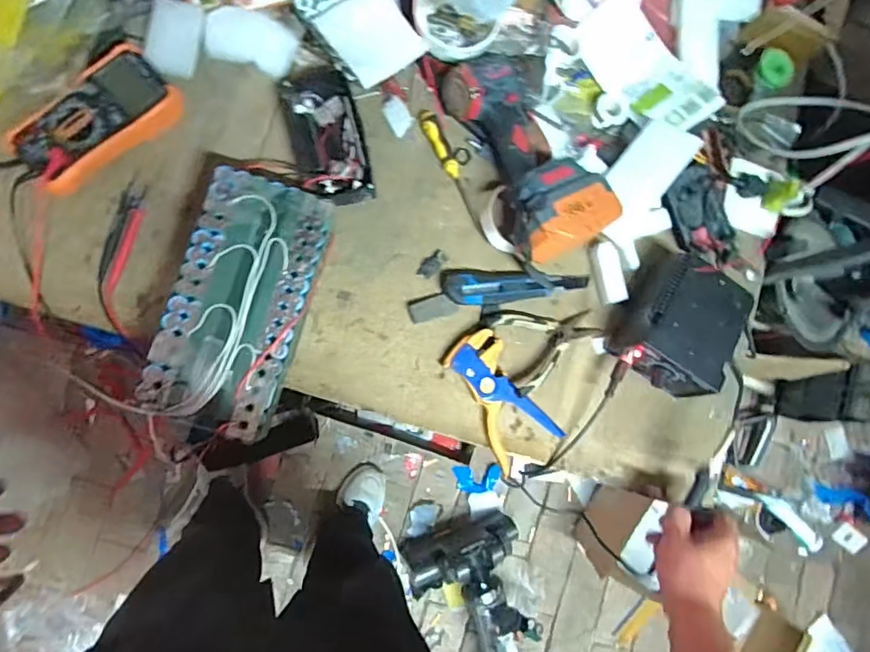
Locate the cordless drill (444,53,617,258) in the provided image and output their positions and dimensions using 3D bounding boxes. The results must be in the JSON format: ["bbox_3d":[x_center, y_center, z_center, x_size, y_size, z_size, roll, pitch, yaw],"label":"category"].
[{"bbox_3d":[0.121,-0.212,0.658,0.142,0.102,0.260,-23,75,-10],"label":"cordless drill"}]

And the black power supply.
[{"bbox_3d":[0.307,-0.004,0.661,0.117,0.076,0.162,32,81,-5],"label":"black power supply"}]

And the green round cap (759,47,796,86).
[{"bbox_3d":[0.474,-0.359,0.750,0.041,0.018,0.054,4,87,15],"label":"green round cap"}]

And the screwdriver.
[{"bbox_3d":[0.024,-0.197,0.679,0.020,0.014,0.167,-27,90,-10],"label":"screwdriver"}]

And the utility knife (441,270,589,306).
[{"bbox_3d":[0.106,-0.047,0.670,0.190,0.026,0.042,1,85,-8],"label":"utility knife"}]

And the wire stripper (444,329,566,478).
[{"bbox_3d":[0.078,0.086,0.657,0.082,0.024,0.161,-32,90,-10],"label":"wire stripper"}]

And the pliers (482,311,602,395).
[{"bbox_3d":[0.142,0.010,0.669,0.139,0.023,0.104,-25,89,-10],"label":"pliers"}]

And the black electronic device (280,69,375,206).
[{"bbox_3d":[-0.128,-0.224,0.646,0.081,0.046,0.167,-14,87,-9],"label":"black electronic device"}]

